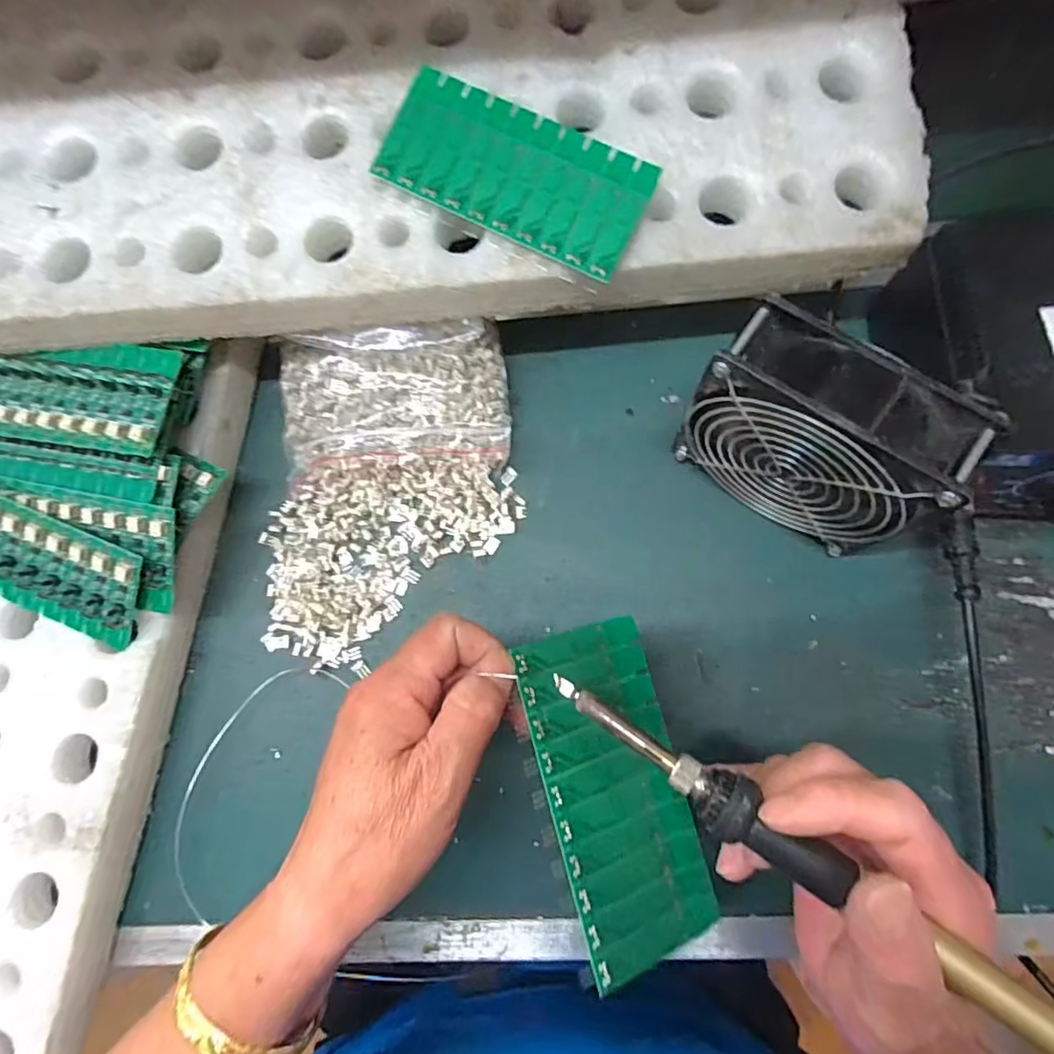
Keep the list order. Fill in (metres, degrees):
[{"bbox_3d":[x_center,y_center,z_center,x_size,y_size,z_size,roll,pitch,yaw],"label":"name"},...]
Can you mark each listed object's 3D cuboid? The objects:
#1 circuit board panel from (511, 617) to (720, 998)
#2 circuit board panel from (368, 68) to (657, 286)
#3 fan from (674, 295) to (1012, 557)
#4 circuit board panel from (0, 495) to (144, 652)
[{"bbox_3d":[0.039,0.113,0.246,0.063,0.004,0.135,-12,82,-23],"label":"circuit board panel"},{"bbox_3d":[-0.006,-0.182,0.290,0.137,0.004,0.061,27,91,5],"label":"circuit board panel"},{"bbox_3d":[0.142,-0.042,0.293,0.118,0.120,0.049,34,81,10],"label":"fan"},{"bbox_3d":[-0.283,0.019,0.320,0.134,0.007,0.061,22,108,3],"label":"circuit board panel"}]

